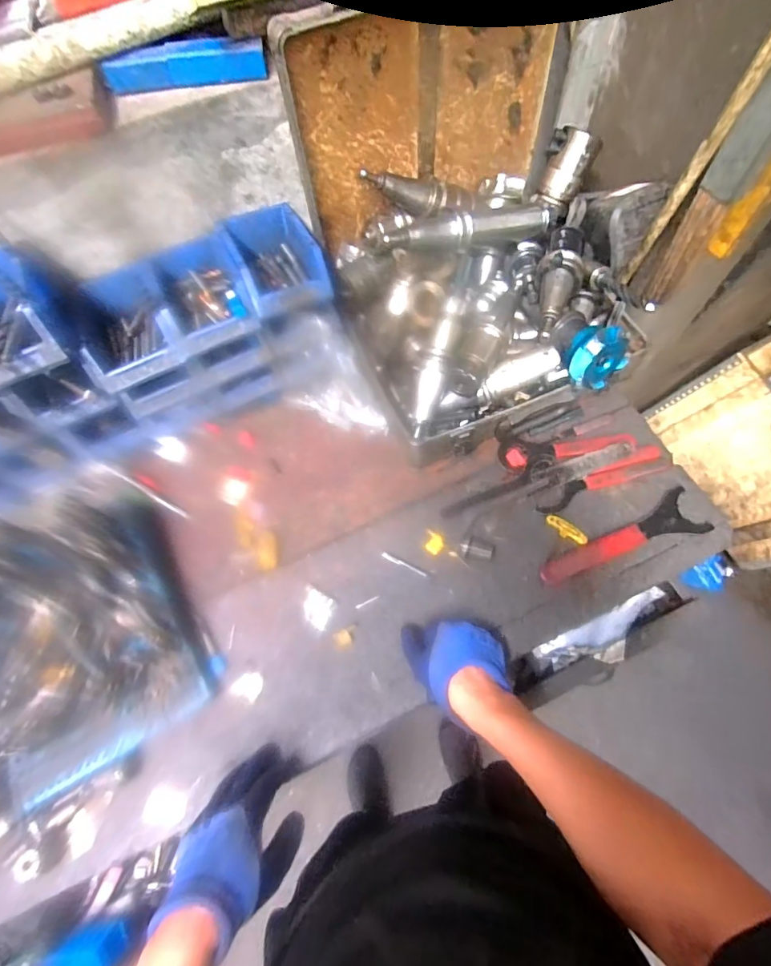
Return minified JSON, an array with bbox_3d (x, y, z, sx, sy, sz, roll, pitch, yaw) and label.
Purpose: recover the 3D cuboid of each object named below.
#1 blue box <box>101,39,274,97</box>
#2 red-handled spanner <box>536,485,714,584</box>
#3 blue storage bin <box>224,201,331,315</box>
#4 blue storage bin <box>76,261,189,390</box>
[{"bbox_3d":[-0.216,-0.453,0.494,0.169,0.033,0.025,-14,67,-3],"label":"blue box"},{"bbox_3d":[0.320,0.077,0.620,0.237,0.013,0.064,-21,67,-6],"label":"red-handled spanner"},{"bbox_3d":[-0.144,-0.302,0.615,0.112,0.061,0.146,-22,68,-6],"label":"blue storage bin"},{"bbox_3d":[-0.337,-0.205,0.596,0.119,0.072,0.147,-26,68,-8],"label":"blue storage bin"}]

